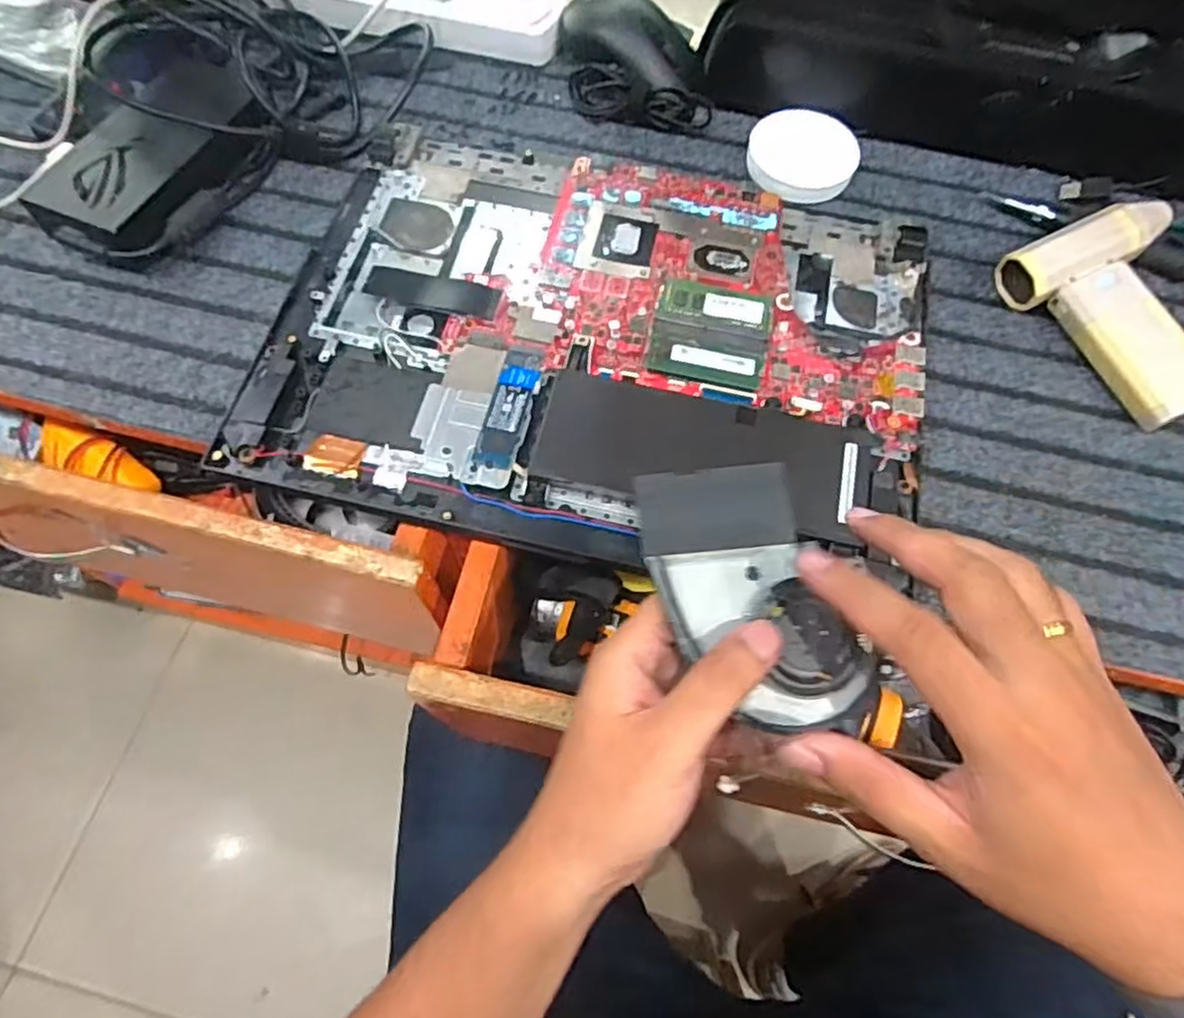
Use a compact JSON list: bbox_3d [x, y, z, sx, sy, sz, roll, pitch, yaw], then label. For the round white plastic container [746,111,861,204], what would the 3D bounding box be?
[{"bbox_3d":[0.155,-0.258,0.513,0.077,0.018,0.077,1,65,-2],"label":"round white plastic container"}]

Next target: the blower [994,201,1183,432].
[{"bbox_3d":[0.348,-0.131,0.444,0.102,0.045,0.143,-30,69,-12],"label":"blower"}]

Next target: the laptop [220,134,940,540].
[{"bbox_3d":[0.006,-0.119,0.439,0.389,0.023,0.268,9,65,2],"label":"laptop"}]

